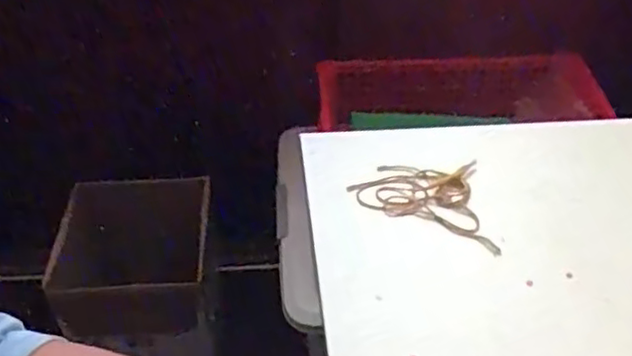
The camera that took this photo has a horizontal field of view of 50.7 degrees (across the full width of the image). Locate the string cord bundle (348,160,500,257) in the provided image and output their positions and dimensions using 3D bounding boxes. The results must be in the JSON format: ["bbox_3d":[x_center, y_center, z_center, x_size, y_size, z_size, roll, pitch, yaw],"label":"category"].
[{"bbox_3d":[0.088,0.021,0.564,0.111,0.009,0.092,3,41,0],"label":"string cord bundle"}]

